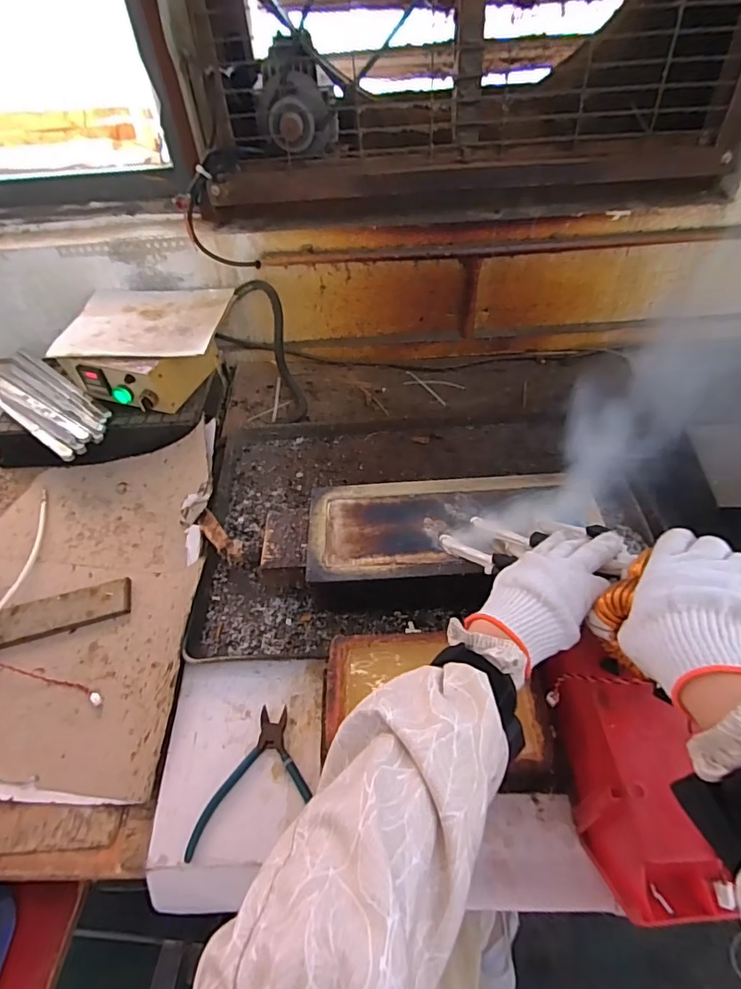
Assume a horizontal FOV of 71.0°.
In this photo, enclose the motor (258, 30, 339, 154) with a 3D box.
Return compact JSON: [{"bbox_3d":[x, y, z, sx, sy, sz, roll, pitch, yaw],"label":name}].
[{"bbox_3d":[-0.114,-0.606,0.798,0.123,0.128,0.139,-4,48,-1],"label":"motor"}]

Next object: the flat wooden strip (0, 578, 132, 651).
[{"bbox_3d":[-0.456,0.165,0.653,0.294,0.014,0.056,-14,57,-12],"label":"flat wooden strip"}]

